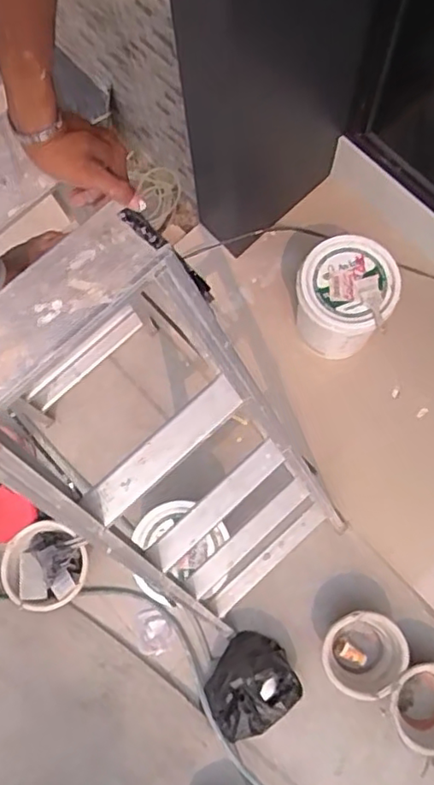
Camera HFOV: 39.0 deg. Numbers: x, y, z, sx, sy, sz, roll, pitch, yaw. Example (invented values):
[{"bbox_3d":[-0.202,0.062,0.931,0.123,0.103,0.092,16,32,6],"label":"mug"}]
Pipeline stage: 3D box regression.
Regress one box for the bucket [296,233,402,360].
[{"bbox_3d":[0.382,-0.279,1.905,0.281,0.341,0.258,37,80,8],"label":"bucket"}]

